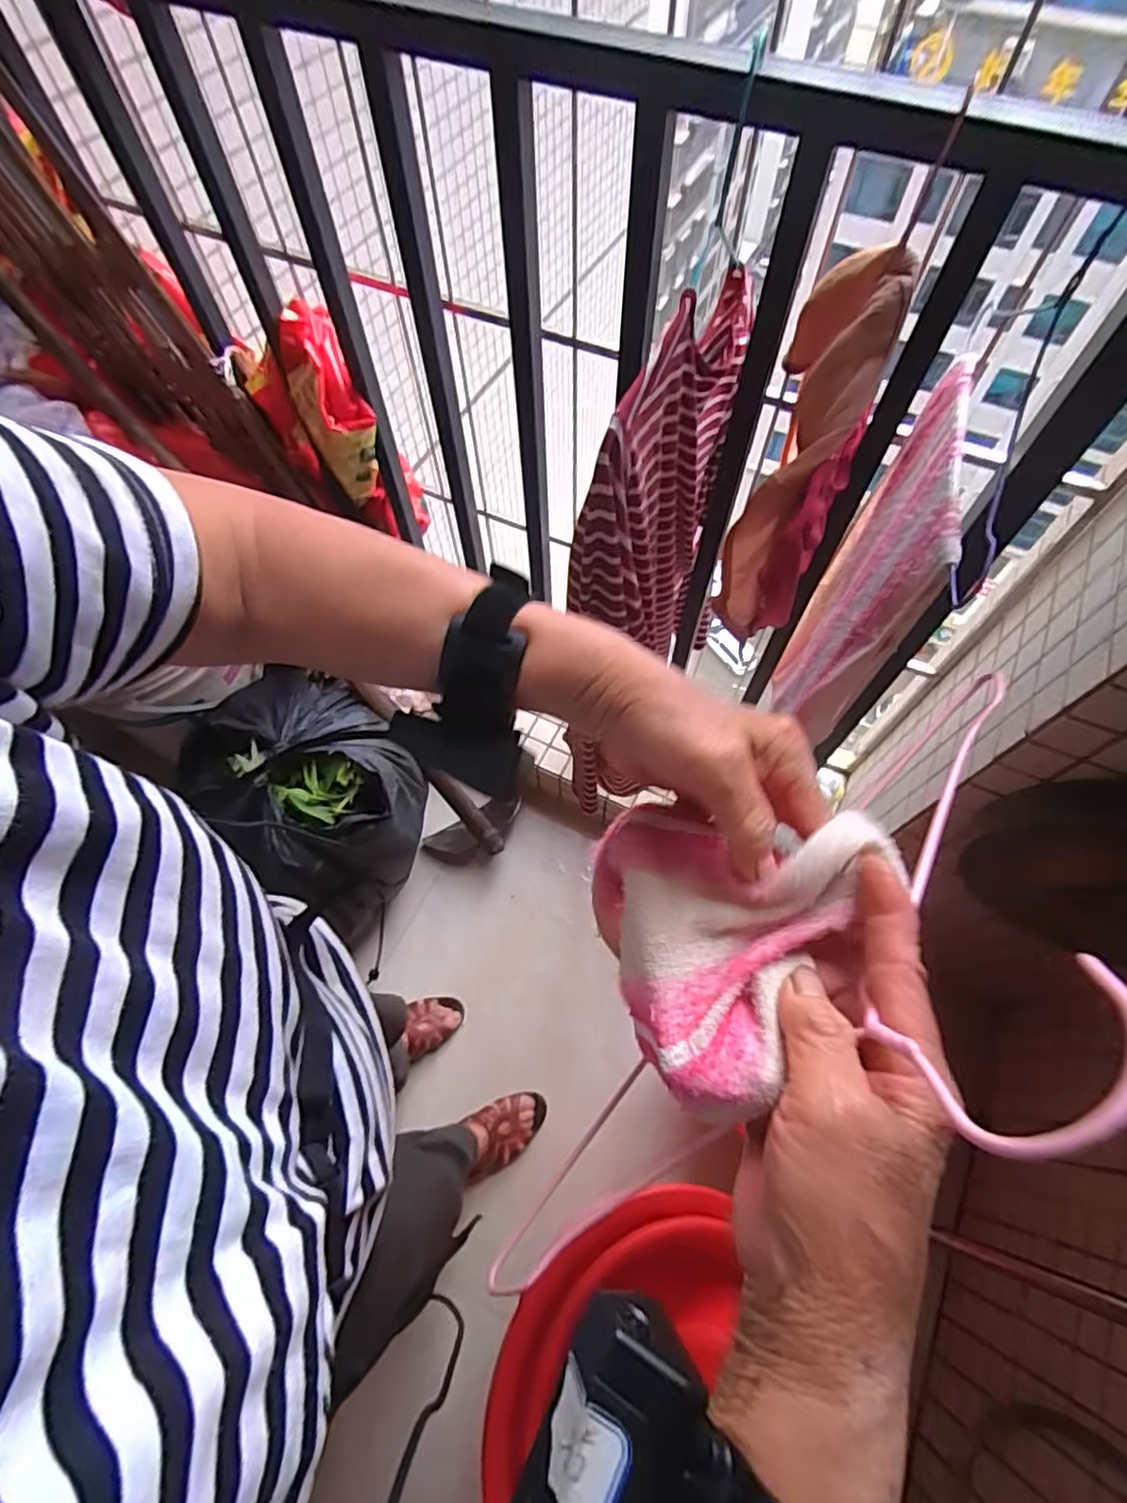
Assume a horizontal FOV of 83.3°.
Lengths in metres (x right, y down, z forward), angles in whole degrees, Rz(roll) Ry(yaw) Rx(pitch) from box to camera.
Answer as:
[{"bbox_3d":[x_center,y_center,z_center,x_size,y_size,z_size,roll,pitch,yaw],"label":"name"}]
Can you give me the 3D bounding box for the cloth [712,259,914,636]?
[{"bbox_3d":[0.198,-0.233,0.548,0.069,0.265,0.222,18,65,9],"label":"cloth"}]

